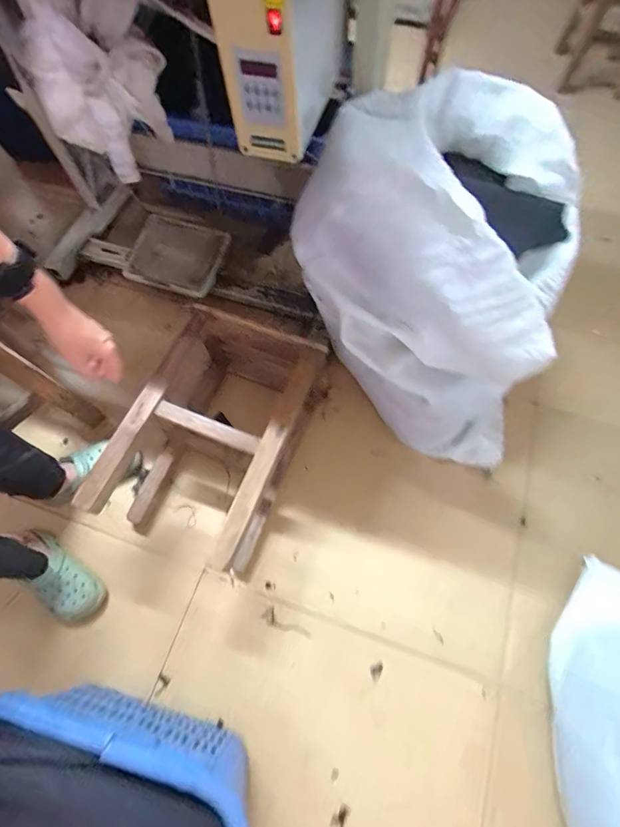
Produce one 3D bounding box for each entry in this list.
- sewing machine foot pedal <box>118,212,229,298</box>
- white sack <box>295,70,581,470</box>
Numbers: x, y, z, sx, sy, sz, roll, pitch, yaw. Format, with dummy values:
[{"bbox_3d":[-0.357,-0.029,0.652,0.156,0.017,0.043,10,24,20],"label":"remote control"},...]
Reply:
[{"bbox_3d":[-0.352,-0.421,1.018,0.251,0.040,0.207,18,68,9],"label":"sewing machine foot pedal"},{"bbox_3d":[0.228,-0.208,0.724,0.534,0.483,0.347,26,69,10],"label":"white sack"}]

